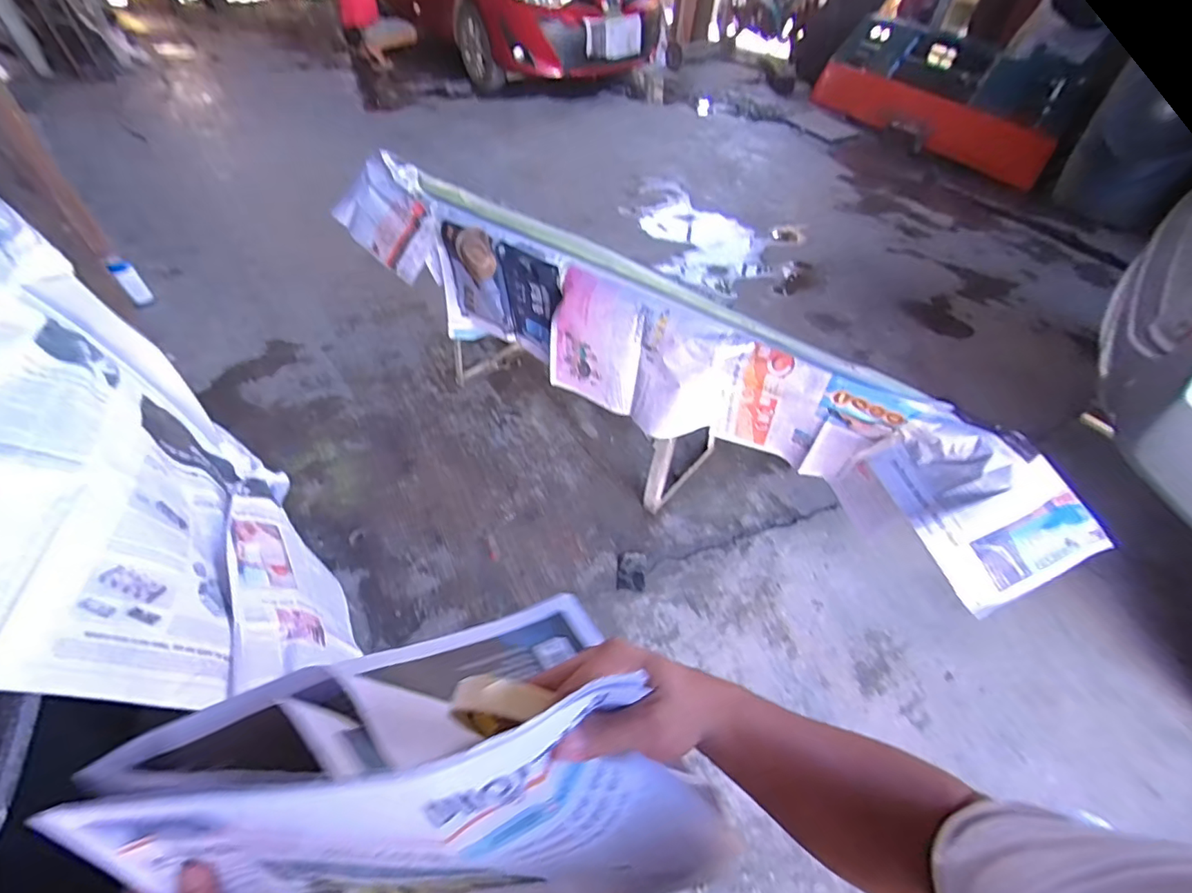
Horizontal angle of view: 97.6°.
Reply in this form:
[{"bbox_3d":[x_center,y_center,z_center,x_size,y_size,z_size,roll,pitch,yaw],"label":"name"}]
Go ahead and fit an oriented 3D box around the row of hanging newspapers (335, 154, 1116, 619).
[{"bbox_3d":[0.066,-0.302,1.438,2.055,0.374,0.259,32,53,23],"label":"row of hanging newspapers"}]

